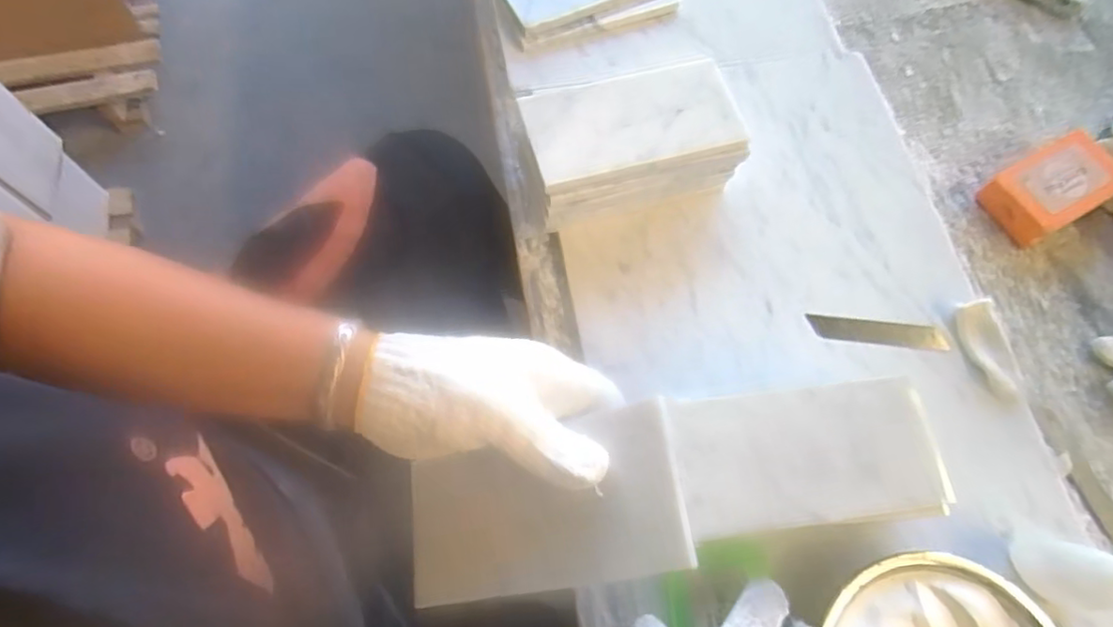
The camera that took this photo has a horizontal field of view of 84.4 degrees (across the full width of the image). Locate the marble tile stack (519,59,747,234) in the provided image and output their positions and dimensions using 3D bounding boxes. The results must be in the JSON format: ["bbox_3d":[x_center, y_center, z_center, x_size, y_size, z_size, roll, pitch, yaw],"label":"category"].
[{"bbox_3d":[0.054,-0.121,0.473,0.154,0.081,0.092,-13,70,-9],"label":"marble tile stack"}]

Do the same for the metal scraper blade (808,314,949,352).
[{"bbox_3d":[0.243,0.015,0.464,0.103,0.004,0.021,5,62,-1],"label":"metal scraper blade"}]

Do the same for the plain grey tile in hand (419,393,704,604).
[{"bbox_3d":[-0.010,0.098,0.303,0.147,0.011,0.072,-19,78,20],"label":"plain grey tile in hand"}]

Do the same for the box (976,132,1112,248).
[{"bbox_3d":[0.407,-0.102,0.503,0.105,0.033,0.060,-27,73,-11],"label":"box"}]

